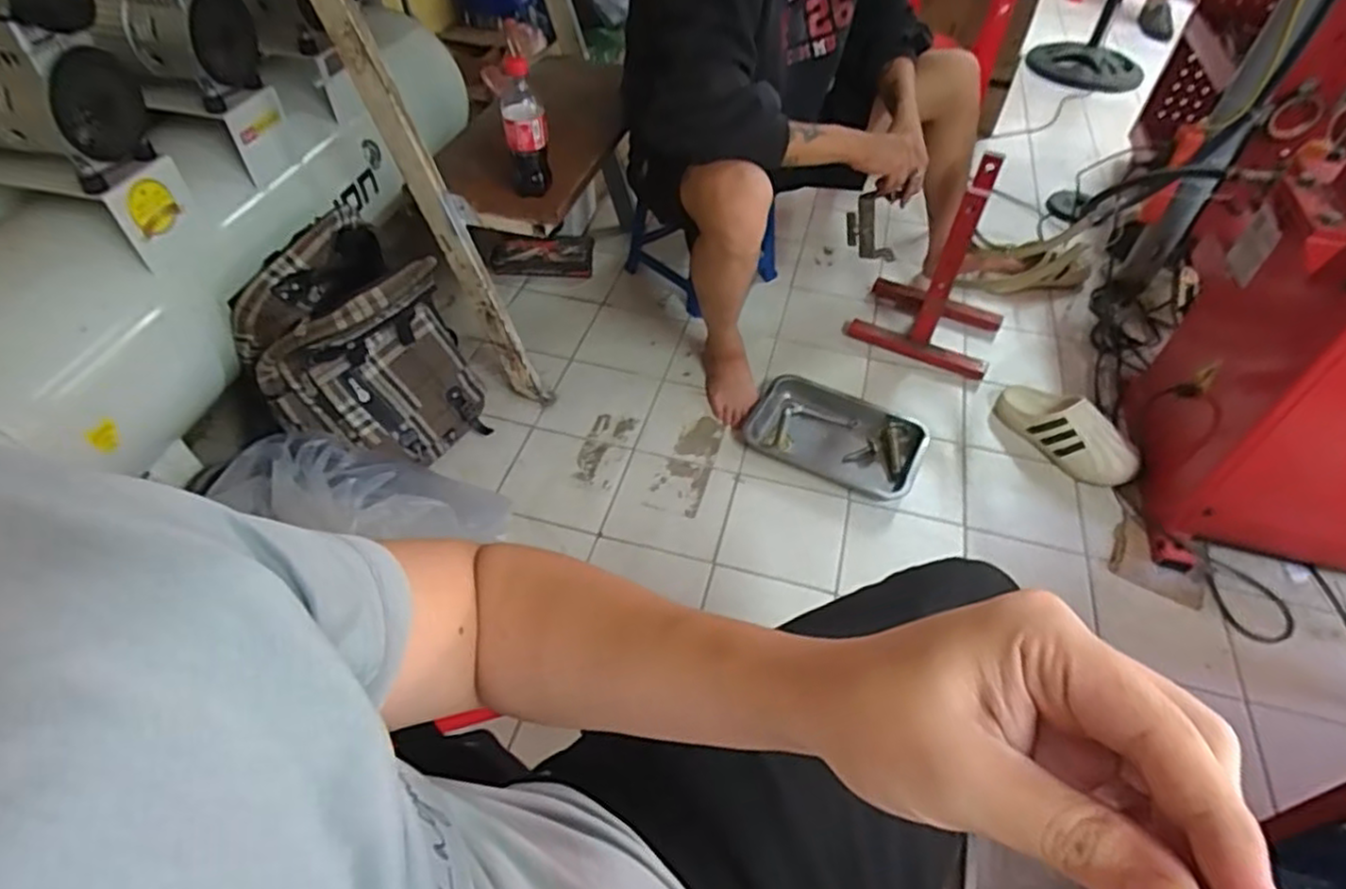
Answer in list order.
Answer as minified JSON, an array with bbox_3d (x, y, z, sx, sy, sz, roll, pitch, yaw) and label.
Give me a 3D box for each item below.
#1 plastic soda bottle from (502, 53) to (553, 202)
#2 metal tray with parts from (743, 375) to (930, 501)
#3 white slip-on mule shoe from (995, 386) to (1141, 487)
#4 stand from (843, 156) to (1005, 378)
[{"bbox_3d":[-0.219,-0.464,1.058,0.062,0.194,0.053,-8,49,-9],"label":"plastic soda bottle"},{"bbox_3d":[0.307,-0.021,1.350,0.310,0.035,0.197,22,51,16],"label":"metal tray with parts"},{"bbox_3d":[0.726,-0.029,1.326,0.086,0.094,0.268,-26,54,-23],"label":"white slip-on mule shoe"},{"bbox_3d":[0.555,-0.368,1.446,0.292,0.354,0.201,21,51,16],"label":"stand"}]

